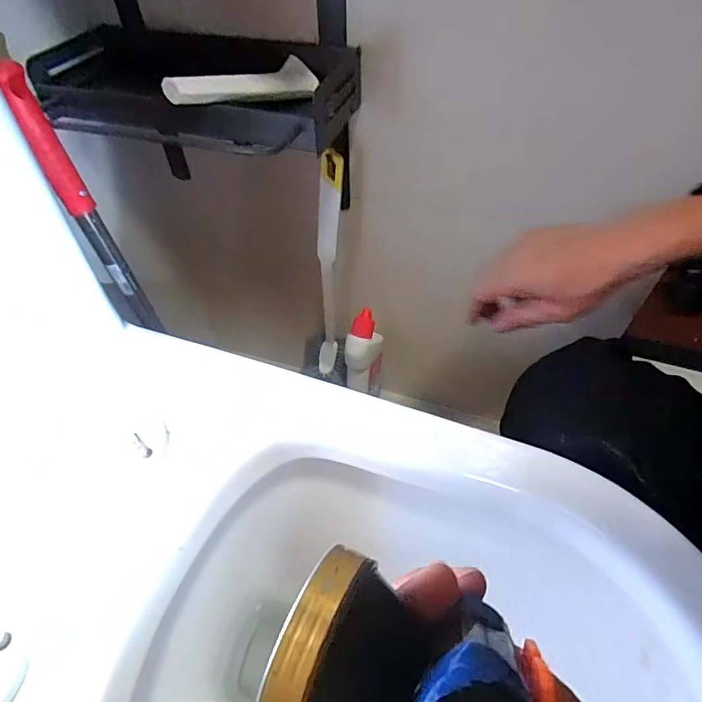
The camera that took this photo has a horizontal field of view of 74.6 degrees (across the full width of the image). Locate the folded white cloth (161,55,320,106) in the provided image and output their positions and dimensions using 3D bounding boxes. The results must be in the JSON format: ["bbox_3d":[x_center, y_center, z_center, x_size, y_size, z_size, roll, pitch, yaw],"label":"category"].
[{"bbox_3d":[-0.097,-0.248,0.425,0.144,0.031,0.041,-28,56,-20],"label":"folded white cloth"}]

